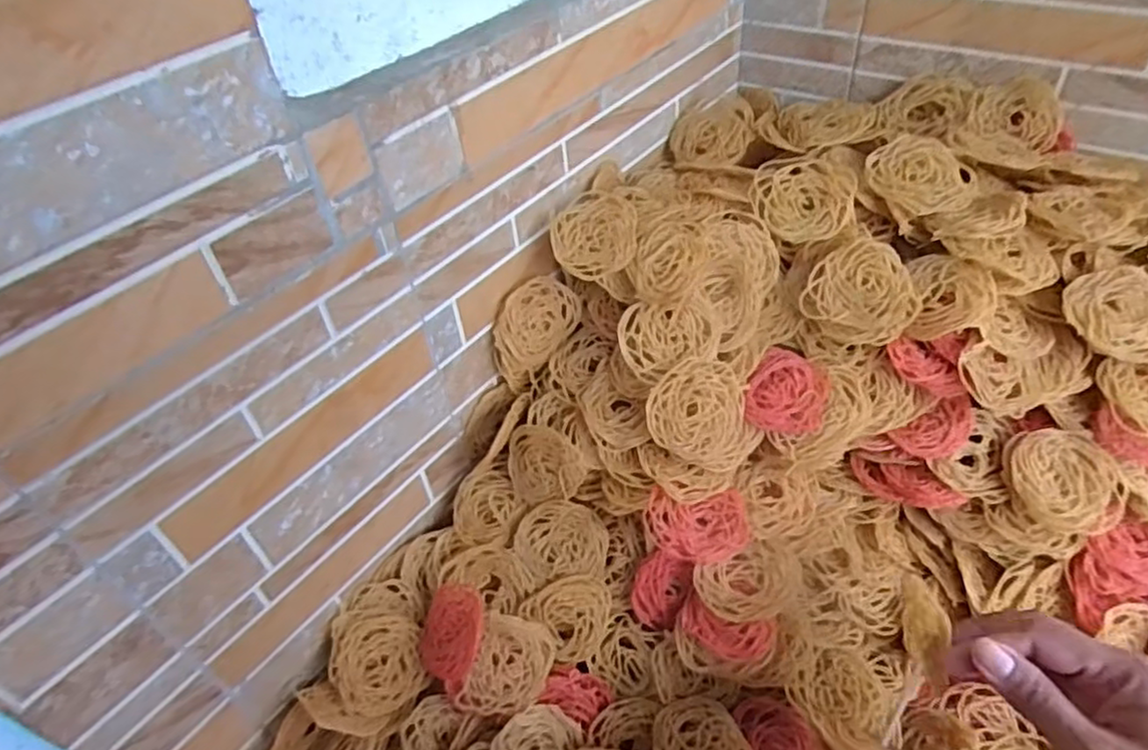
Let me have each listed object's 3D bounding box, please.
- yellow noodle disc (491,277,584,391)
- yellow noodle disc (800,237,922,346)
[{"bbox_3d":[-0.026,-0.032,0.489,0.065,0.065,0.026,-37,51,-28],"label":"yellow noodle disc"},{"bbox_3d":[0.183,-0.053,0.444,0.066,0.019,0.065,-4,77,16],"label":"yellow noodle disc"}]

